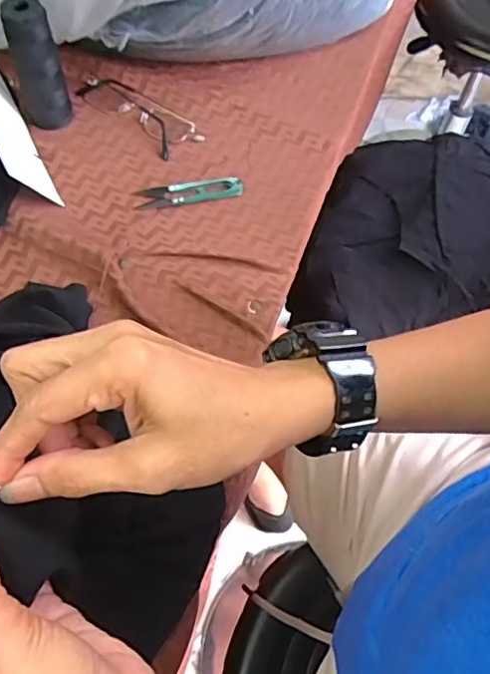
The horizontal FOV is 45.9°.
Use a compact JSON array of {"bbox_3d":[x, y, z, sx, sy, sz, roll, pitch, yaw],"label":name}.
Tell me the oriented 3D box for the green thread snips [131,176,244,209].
[{"bbox_3d":[-0.052,-0.136,0.542,0.100,0.006,0.024,-10,64,-8],"label":"green thread snips"}]

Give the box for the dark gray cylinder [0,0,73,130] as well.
[{"bbox_3d":[-0.190,-0.243,0.525,0.043,0.111,0.031,-17,65,-11],"label":"dark gray cylinder"}]

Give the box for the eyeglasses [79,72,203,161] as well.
[{"bbox_3d":[-0.109,-0.229,0.582,0.135,0.022,0.045,38,67,15],"label":"eyeglasses"}]

